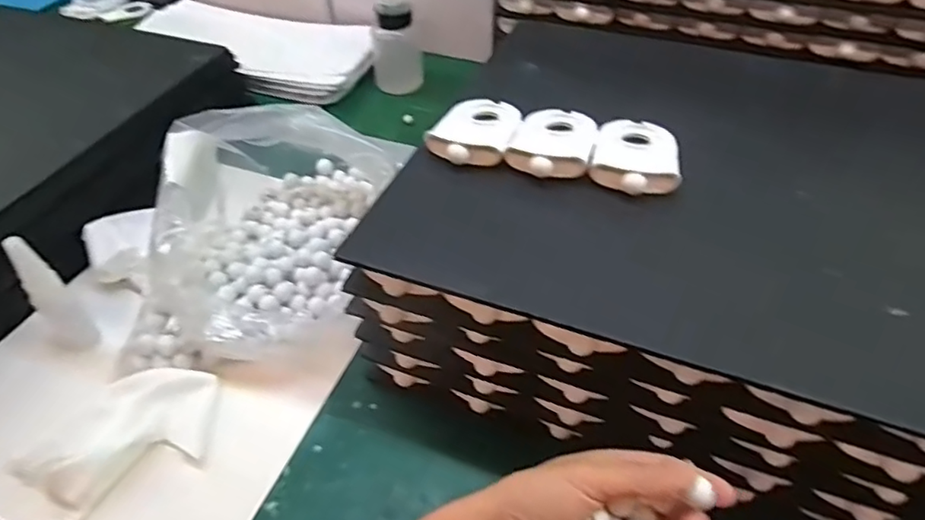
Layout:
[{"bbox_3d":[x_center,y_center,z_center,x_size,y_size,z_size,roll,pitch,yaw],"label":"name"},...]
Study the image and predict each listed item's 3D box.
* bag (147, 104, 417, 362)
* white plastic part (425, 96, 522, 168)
[{"bbox_3d":[-0.163,-0.050,0.527,0.159,0.115,0.261,9,47,10],"label":"bag"},{"bbox_3d":[0.012,-0.102,0.455,0.058,0.013,0.090,13,47,14],"label":"white plastic part"}]

